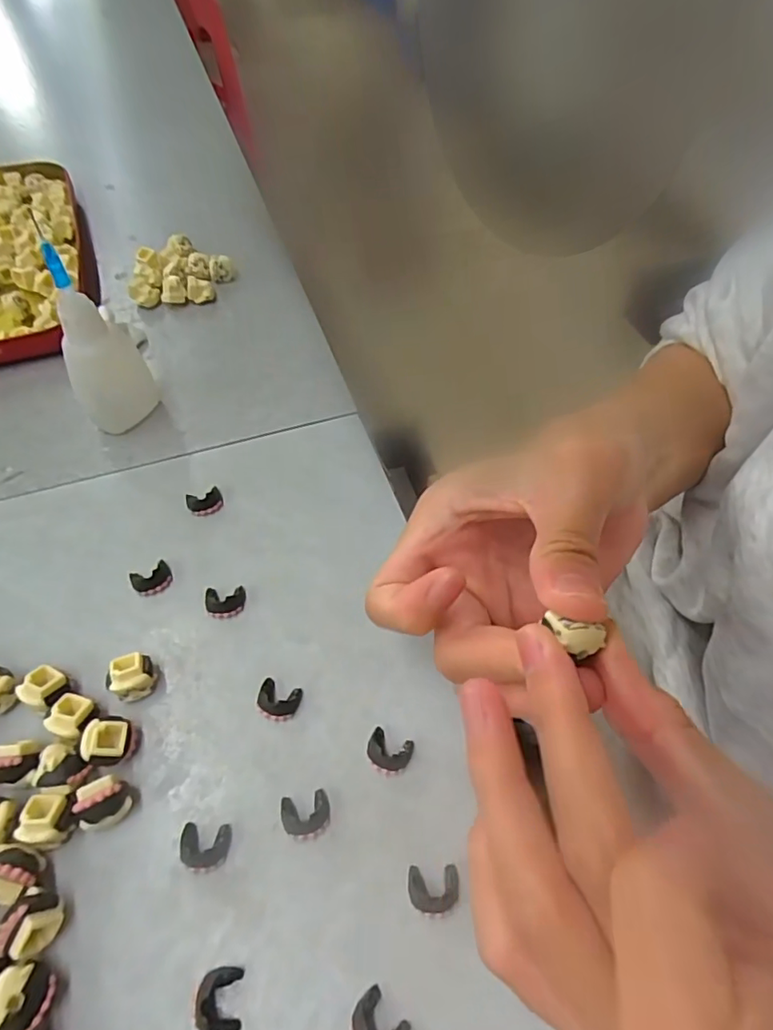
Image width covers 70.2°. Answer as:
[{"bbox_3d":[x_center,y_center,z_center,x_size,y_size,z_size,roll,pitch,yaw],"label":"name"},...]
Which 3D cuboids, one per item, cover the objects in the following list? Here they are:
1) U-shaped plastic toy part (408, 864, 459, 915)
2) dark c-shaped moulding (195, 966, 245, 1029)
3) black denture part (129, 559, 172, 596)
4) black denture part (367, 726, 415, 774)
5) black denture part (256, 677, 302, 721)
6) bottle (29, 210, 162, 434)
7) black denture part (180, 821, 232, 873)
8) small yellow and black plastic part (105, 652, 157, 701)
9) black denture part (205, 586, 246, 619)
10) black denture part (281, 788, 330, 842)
[{"bbox_3d":[0.015,0.120,0.177,0.016,0.005,0.013,0,56,-3],"label":"U-shaped plastic toy part"},{"bbox_3d":[-0.049,0.141,0.159,0.012,0.008,0.016,-1,57,-4],"label":"dark c-shaped moulding"},{"bbox_3d":[-0.100,0.027,0.234,0.016,0.007,0.013,-24,61,-18],"label":"black denture part"},{"bbox_3d":[0.001,0.085,0.198,0.016,0.008,0.014,21,58,11],"label":"black denture part"},{"bbox_3d":[-0.041,0.070,0.208,0.016,0.007,0.014,17,57,8],"label":"black denture part"},{"bbox_3d":[-0.133,-0.079,0.252,0.024,0.092,0.030,1,56,-2],"label":"bottle"},{"bbox_3d":[-0.060,0.110,0.181,0.017,0.007,0.014,2,56,-2],"label":"black denture part"},{"bbox_3d":[-0.096,0.061,0.208,0.015,0.014,0.015,-8,57,-8],"label":"small yellow and black plastic part"},{"bbox_3d":[-0.067,0.035,0.230,0.016,0.007,0.014,-8,57,-9],"label":"black denture part"},{"bbox_3d":[-0.027,0.102,0.187,0.016,0.007,0.014,-9,58,-9],"label":"black denture part"}]

